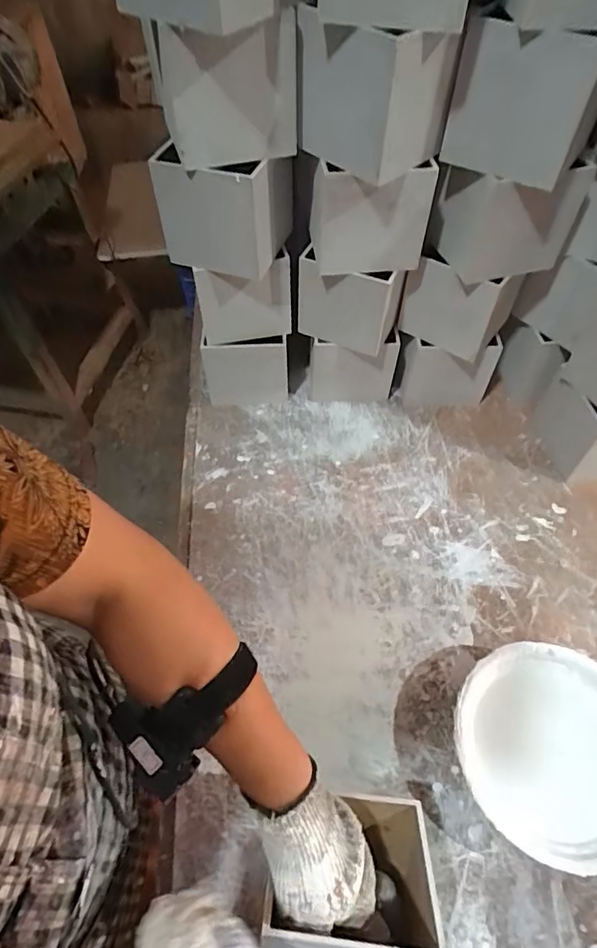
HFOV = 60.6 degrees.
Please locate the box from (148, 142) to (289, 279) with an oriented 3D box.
[{"bbox_3d":[-0.073,-0.293,0.556,0.122,0.110,0.097,19,58,15],"label":"box"}]

